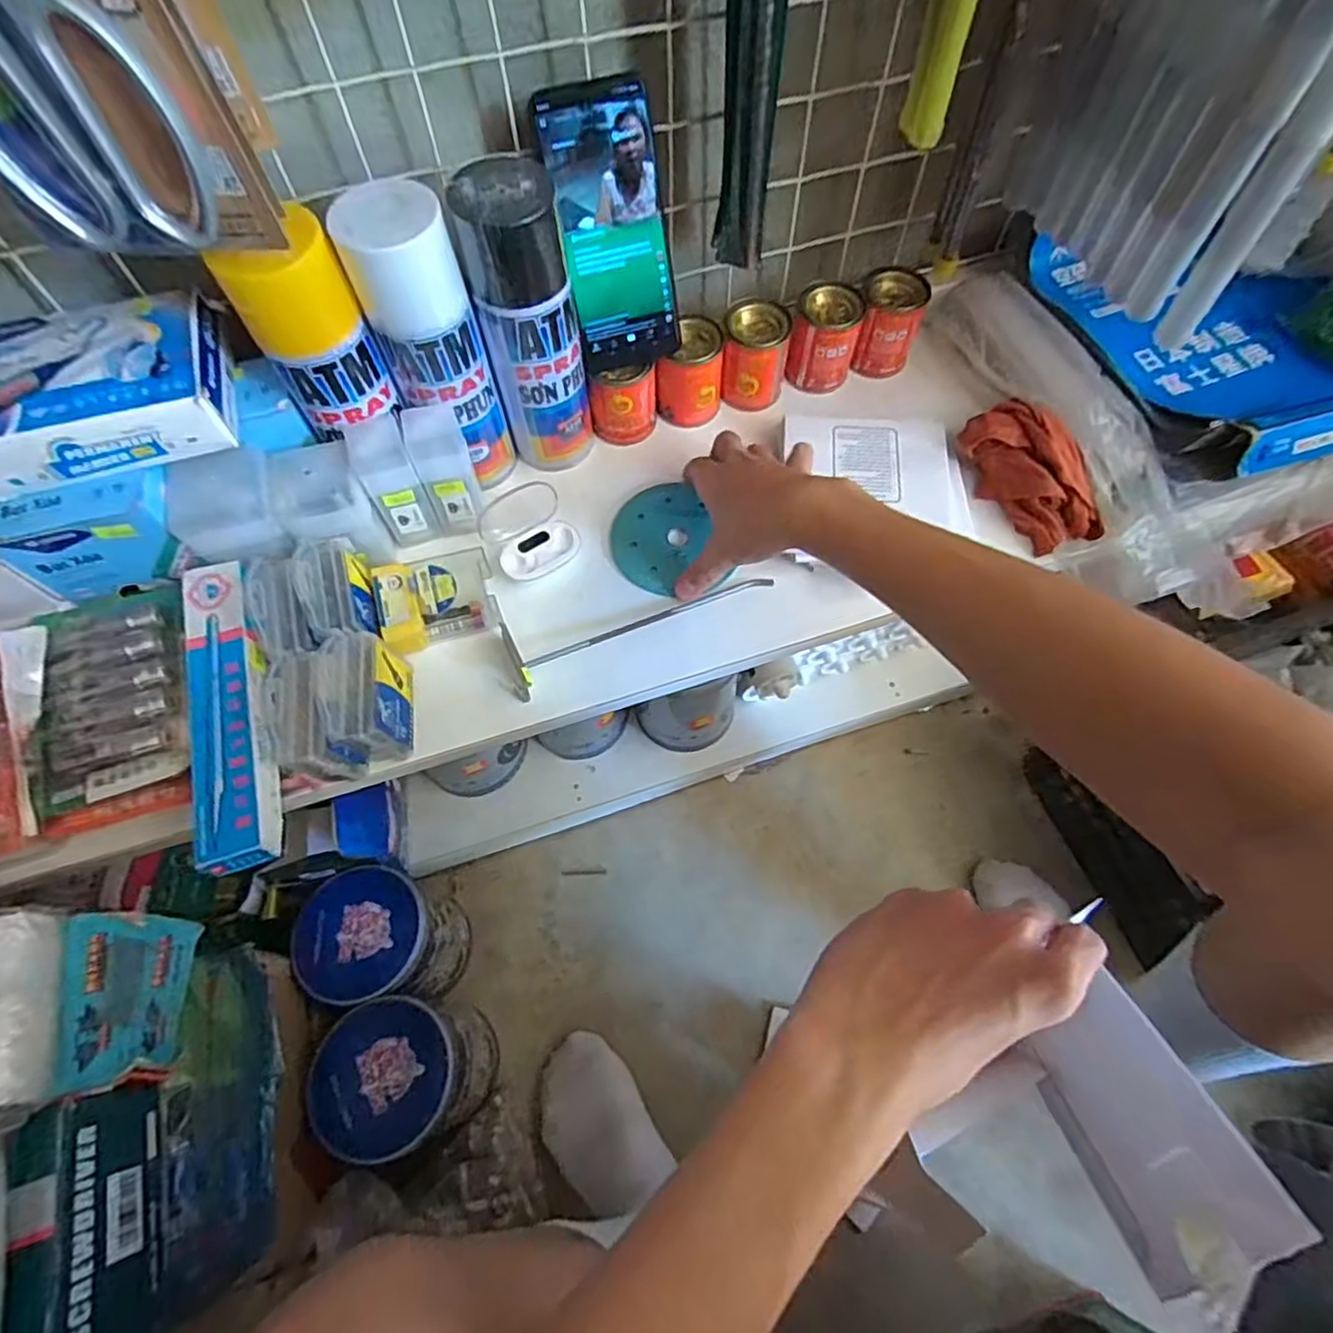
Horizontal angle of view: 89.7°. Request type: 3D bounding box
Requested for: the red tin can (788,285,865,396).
[{"bbox_3d":[0.133,-0.275,0.564,0.050,0.065,0.048,-1,62,1],"label":"red tin can"}]

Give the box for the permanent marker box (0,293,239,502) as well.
[{"bbox_3d":[-0.355,-0.167,0.410,0.159,0.043,0.101,-13,63,-5],"label":"permanent marker box"}]

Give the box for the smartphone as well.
[{"bbox_3d":[-0.035,-0.291,0.456,0.072,0.160,0.010,-18,40,-8],"label":"smartphone"}]

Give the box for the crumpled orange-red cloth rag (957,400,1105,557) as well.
[{"bbox_3d":[0.285,-0.148,0.515,0.061,0.054,0.121,-32,66,-14],"label":"crumpled orange-red cloth rag"}]

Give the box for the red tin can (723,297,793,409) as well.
[{"bbox_3d":[0.073,-0.254,0.553,0.051,0.067,0.050,-1,62,1],"label":"red tin can"}]

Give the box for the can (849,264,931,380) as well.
[{"bbox_3d":[0.189,-0.290,0.572,0.051,0.069,0.050,11,63,8],"label":"can"}]

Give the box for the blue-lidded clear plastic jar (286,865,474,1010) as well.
[{"bbox_3d":[-0.271,0.271,0.661,0.115,0.169,0.109,-1,62,1],"label":"blue-lidded clear plastic jar"}]

